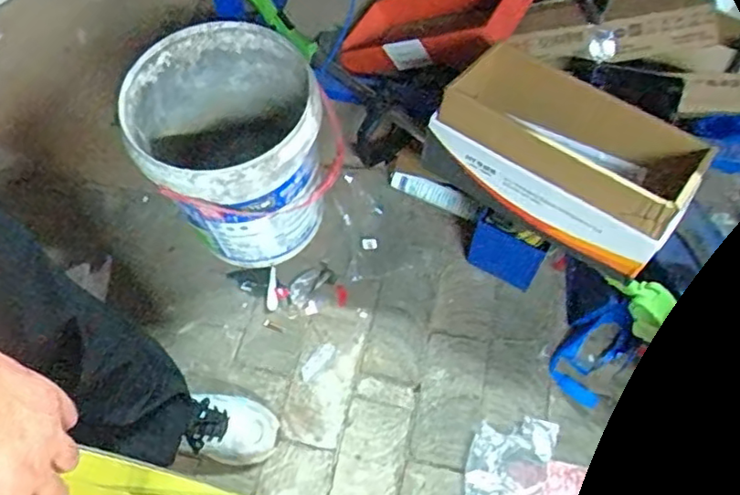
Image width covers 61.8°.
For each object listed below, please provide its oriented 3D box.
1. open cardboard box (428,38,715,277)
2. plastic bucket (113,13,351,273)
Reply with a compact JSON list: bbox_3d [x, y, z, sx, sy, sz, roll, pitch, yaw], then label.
[{"bbox_3d":[0.299,-0.147,0.986,0.394,0.144,0.188,32,67,15],"label":"open cardboard box"},{"bbox_3d":[-0.246,-0.165,1.119,0.304,0.338,0.319,2,61,-3],"label":"plastic bucket"}]

